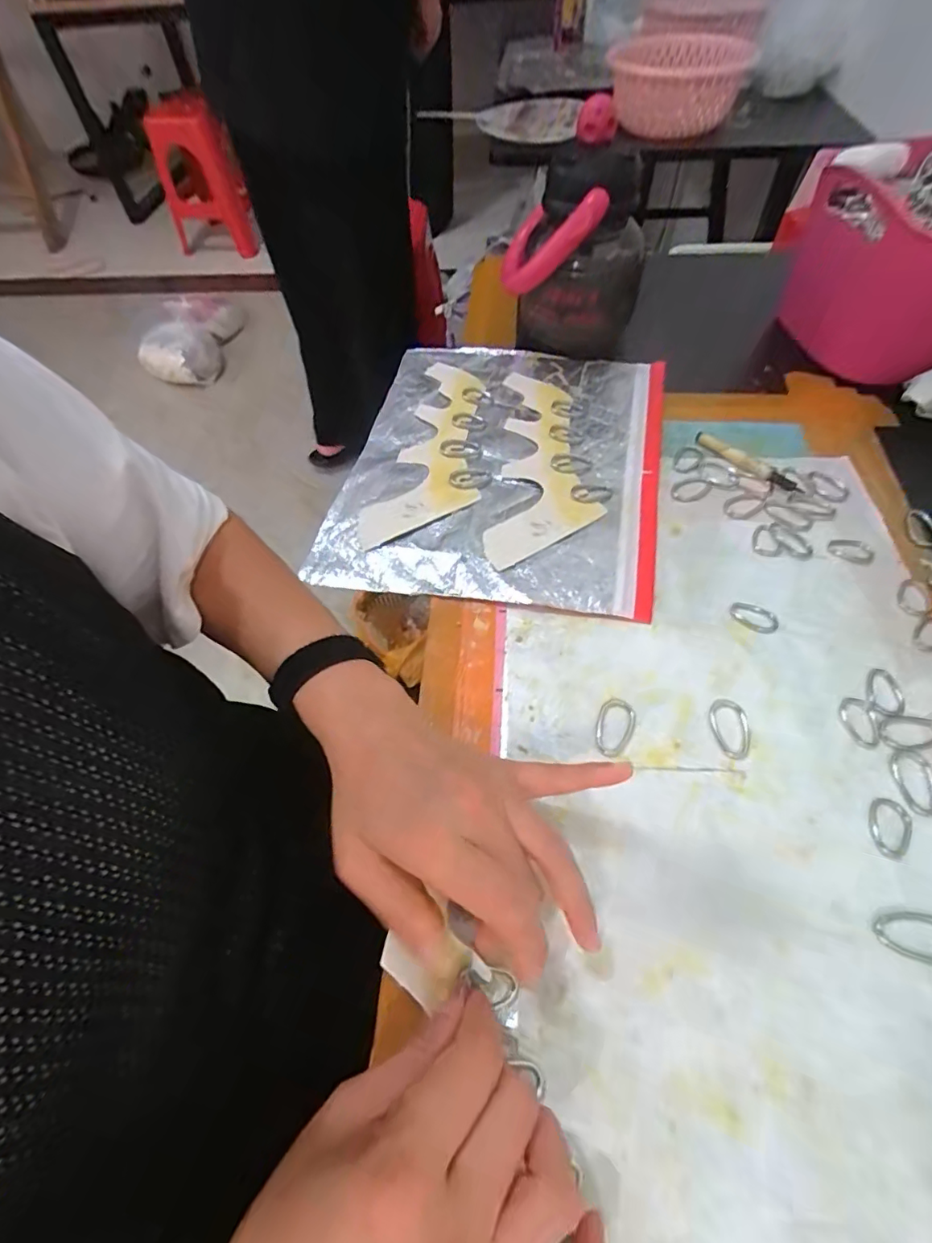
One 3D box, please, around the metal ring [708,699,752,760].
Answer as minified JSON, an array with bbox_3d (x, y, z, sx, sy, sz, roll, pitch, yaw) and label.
[{"bbox_3d":[0.152,0.061,0.296,0.022,0.005,0.034,0,57,3],"label":"metal ring"}]

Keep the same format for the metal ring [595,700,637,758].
[{"bbox_3d":[0.085,0.060,0.297,0.020,0.004,0.035,20,60,16],"label":"metal ring"}]

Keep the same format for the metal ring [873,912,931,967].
[{"bbox_3d":[0.205,0.143,0.237,0.033,0.004,0.021,8,58,9],"label":"metal ring"}]

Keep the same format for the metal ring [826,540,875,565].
[{"bbox_3d":[0.269,-0.050,0.362,0.029,0.004,0.020,9,58,9],"label":"metal ring"}]

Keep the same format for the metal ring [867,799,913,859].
[{"bbox_3d":[0.215,0.104,0.263,0.020,0.004,0.029,26,62,19],"label":"metal ring"}]

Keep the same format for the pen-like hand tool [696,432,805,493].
[{"bbox_3d":[0.222,-0.126,0.411,0.014,0.008,0.090,-38,62,-19],"label":"pen-like hand tool"}]

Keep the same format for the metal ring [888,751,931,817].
[{"bbox_3d":[0.239,0.085,0.276,0.022,0.004,0.034,2,57,5],"label":"metal ring"}]

